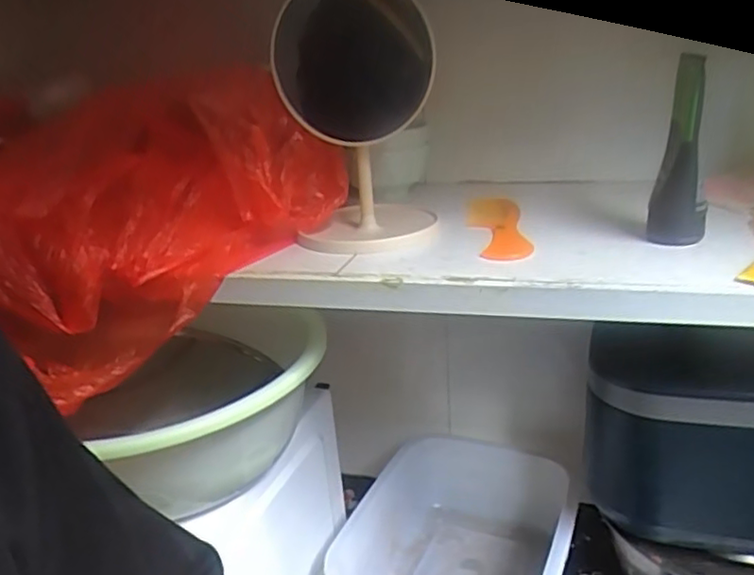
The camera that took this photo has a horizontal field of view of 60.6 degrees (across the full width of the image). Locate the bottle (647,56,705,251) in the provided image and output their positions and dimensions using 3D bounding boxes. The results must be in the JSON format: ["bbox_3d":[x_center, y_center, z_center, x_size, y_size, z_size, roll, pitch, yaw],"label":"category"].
[{"bbox_3d":[0.199,-0.081,0.420,0.036,0.149,0.027,5,51,23],"label":"bottle"}]

